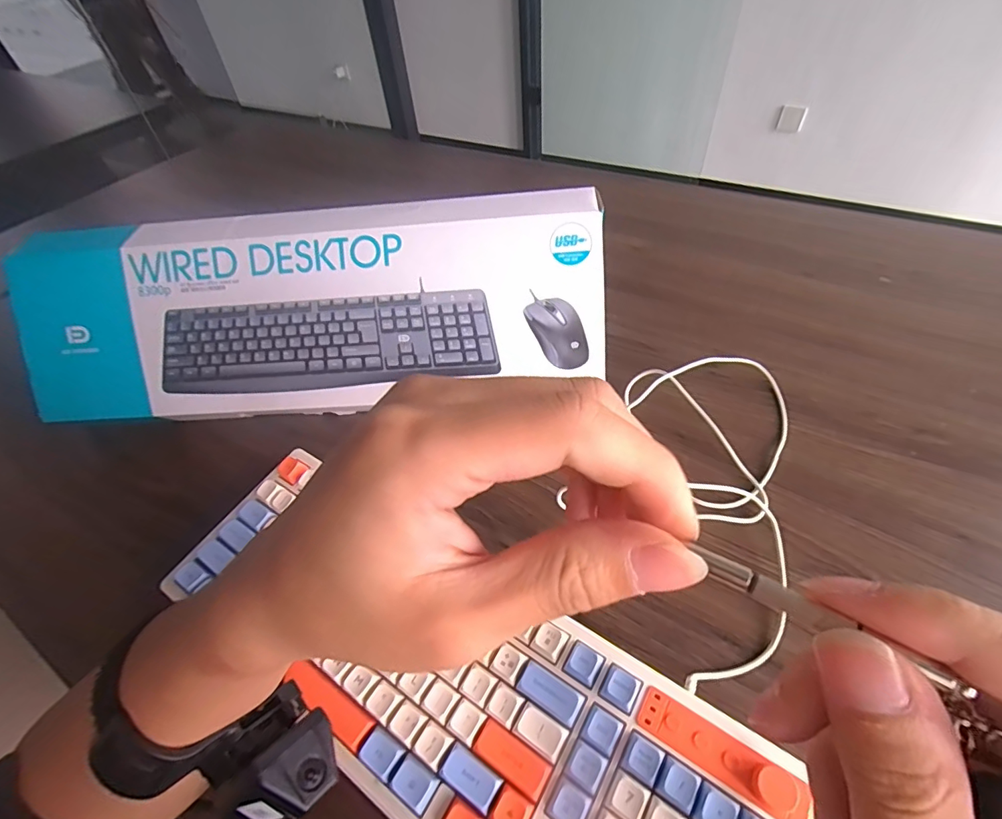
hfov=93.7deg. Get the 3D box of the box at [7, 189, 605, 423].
[{"bbox_3d":[-0.137,-0.087,0.412,0.446,0.175,0.041,-3,10,3],"label":"box"}]

